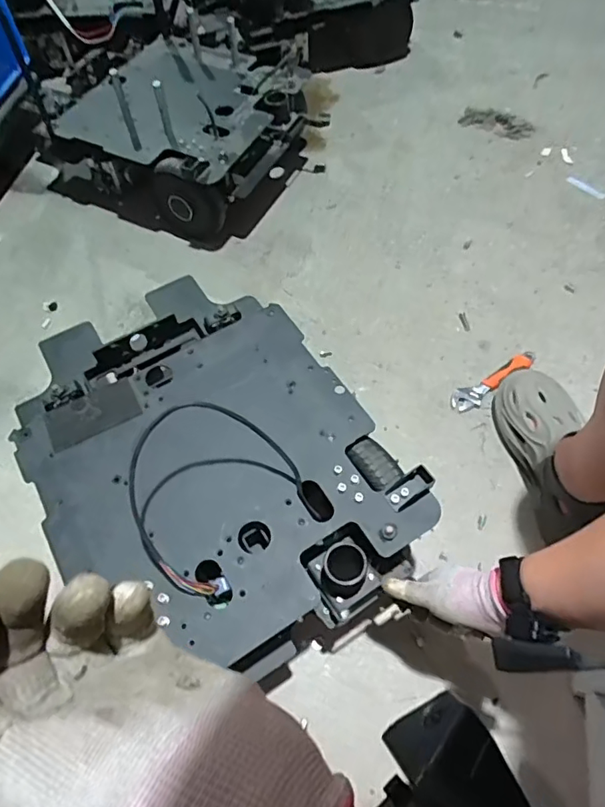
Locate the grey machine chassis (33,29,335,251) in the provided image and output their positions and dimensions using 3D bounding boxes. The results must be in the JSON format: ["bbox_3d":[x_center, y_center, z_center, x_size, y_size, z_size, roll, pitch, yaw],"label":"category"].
[{"bbox_3d":[-0.266,-0.592,1.161,0.525,0.189,0.386,24,65,13],"label":"grey machine chassis"}]

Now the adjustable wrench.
[{"bbox_3d":[0.346,-0.043,0.937,0.192,0.020,0.041,-28,66,-14],"label":"adjustable wrench"}]

